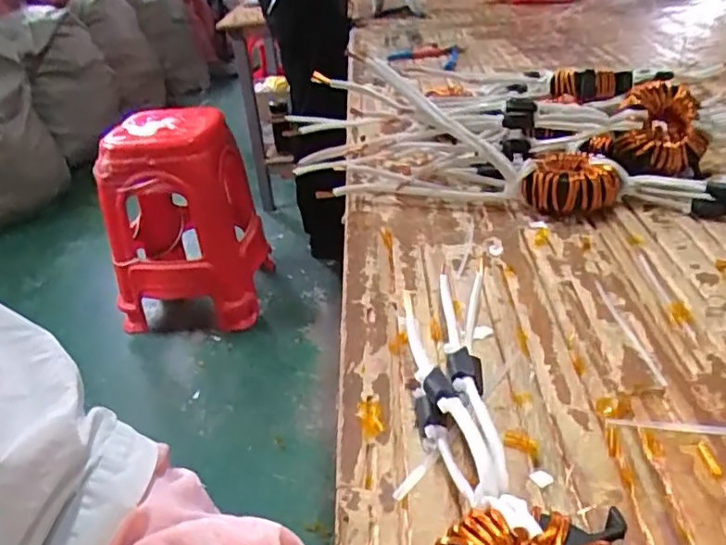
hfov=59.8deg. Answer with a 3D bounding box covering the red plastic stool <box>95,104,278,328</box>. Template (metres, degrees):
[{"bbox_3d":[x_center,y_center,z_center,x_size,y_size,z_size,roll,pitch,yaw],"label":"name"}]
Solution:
[{"bbox_3d":[-0.499,-0.157,1.768,0.379,0.499,0.387,-6,32,-1],"label":"red plastic stool"}]

